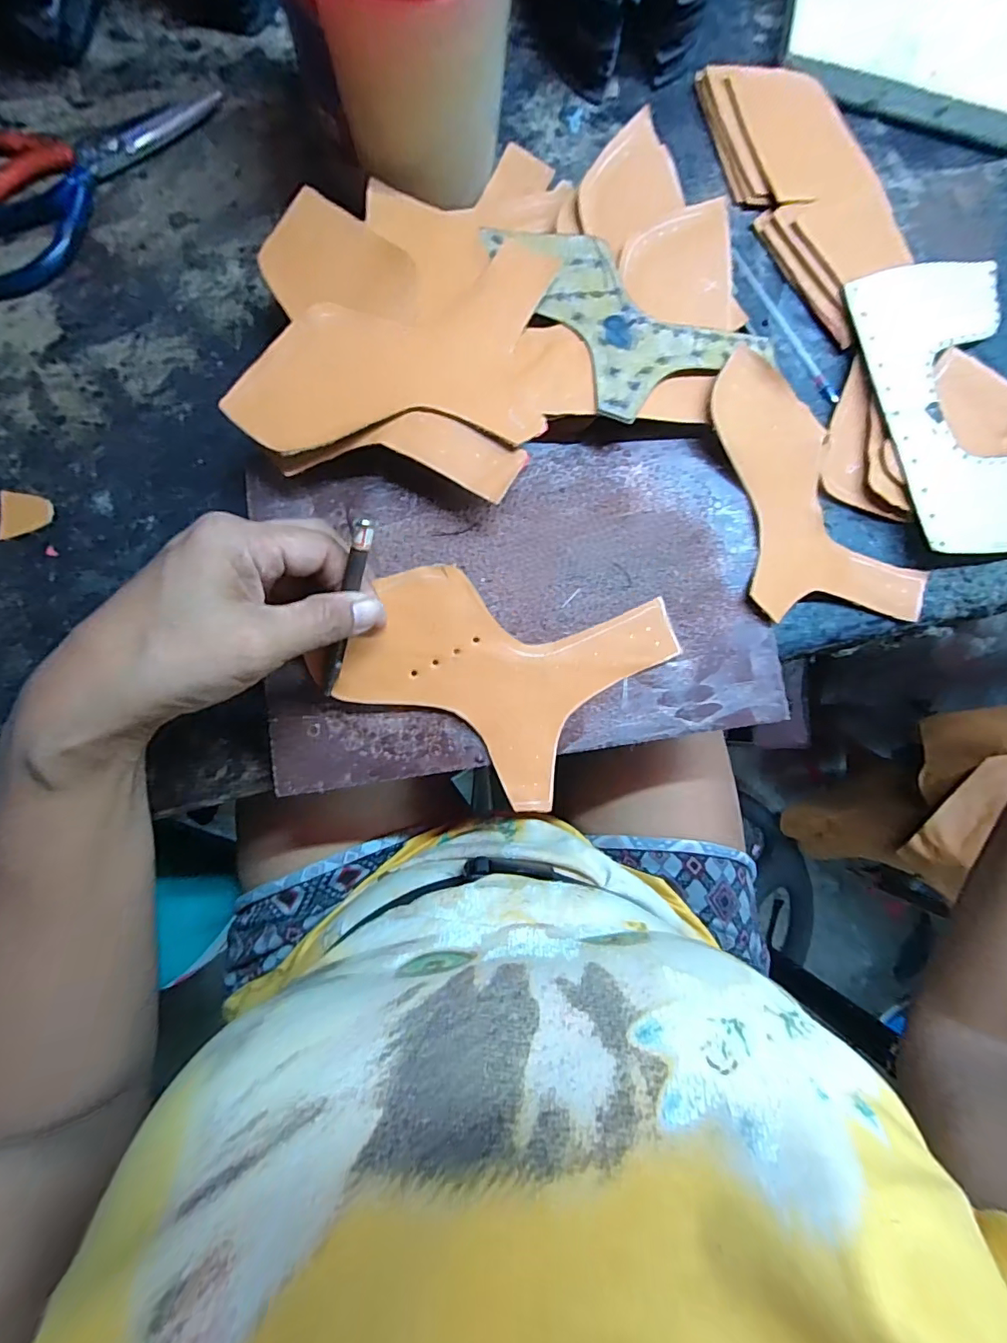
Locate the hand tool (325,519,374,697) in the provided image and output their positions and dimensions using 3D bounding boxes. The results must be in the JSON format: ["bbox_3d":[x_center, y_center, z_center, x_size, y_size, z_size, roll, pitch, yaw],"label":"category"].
[{"bbox_3d":[-0.072,-0.027,0.238,0.007,0.009,0.089,21,116,-2],"label":"hand tool"}]

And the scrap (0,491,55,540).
[{"bbox_3d":[-0.266,-0.087,0.289,0.025,0.004,0.026,-2,83,-5],"label":"scrap"}]

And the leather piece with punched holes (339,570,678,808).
[{"bbox_3d":[0.005,-0.010,0.271,0.137,0.024,0.126,33,81,0],"label":"leather piece with punched holes"}]

